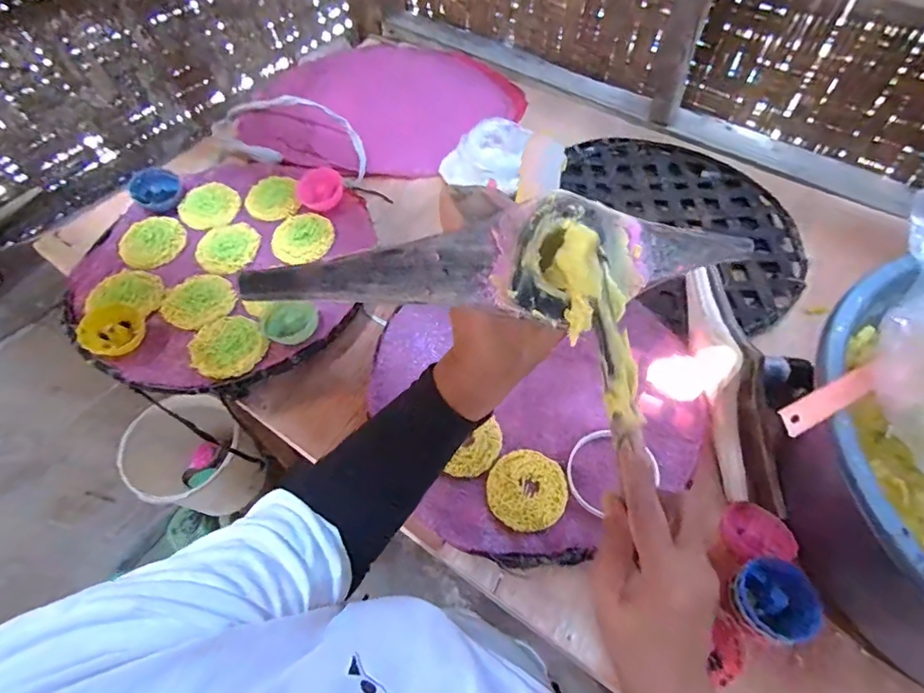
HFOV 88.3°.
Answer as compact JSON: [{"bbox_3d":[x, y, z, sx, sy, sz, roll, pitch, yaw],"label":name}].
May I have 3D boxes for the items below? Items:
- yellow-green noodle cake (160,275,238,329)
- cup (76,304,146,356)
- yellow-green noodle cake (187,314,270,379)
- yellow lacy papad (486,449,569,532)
[{"bbox_3d":[-0.312,-0.055,0.563,0.076,0.004,0.083,-36,62,-19],"label":"yellow-green noodle cake"},{"bbox_3d":[-0.388,-0.021,0.531,0.059,0.014,0.061,13,61,-26],"label":"cup"},{"bbox_3d":[-0.258,0.001,0.522,0.077,0.016,0.071,-1,57,2],"label":"yellow-green noodle cake"},{"bbox_3d":[0.066,0.143,0.479,0.078,0.005,0.078,-17,58,-8],"label":"yellow lacy papad"}]

